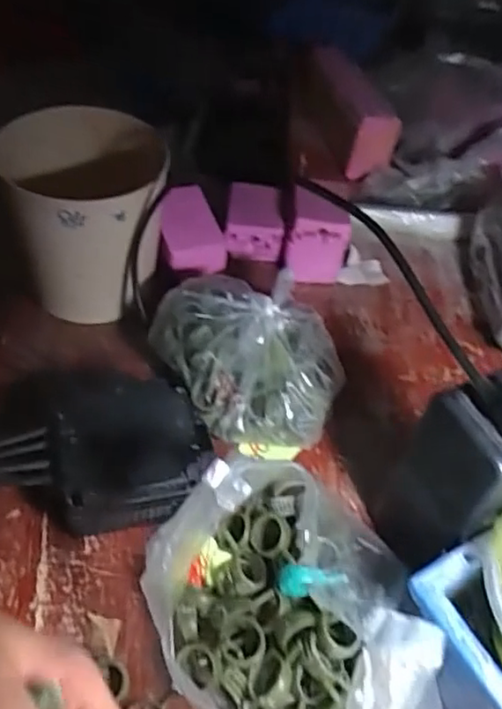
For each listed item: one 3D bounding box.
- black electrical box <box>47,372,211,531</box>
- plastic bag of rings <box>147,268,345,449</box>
[{"bbox_3d":[-0.075,0.059,0.379,0.087,0.046,0.086,-2,48,-9],"label":"black electrical box"},{"bbox_3d":[0.004,0.005,0.435,0.105,0.063,0.128,-28,57,-28],"label":"plastic bag of rings"}]

